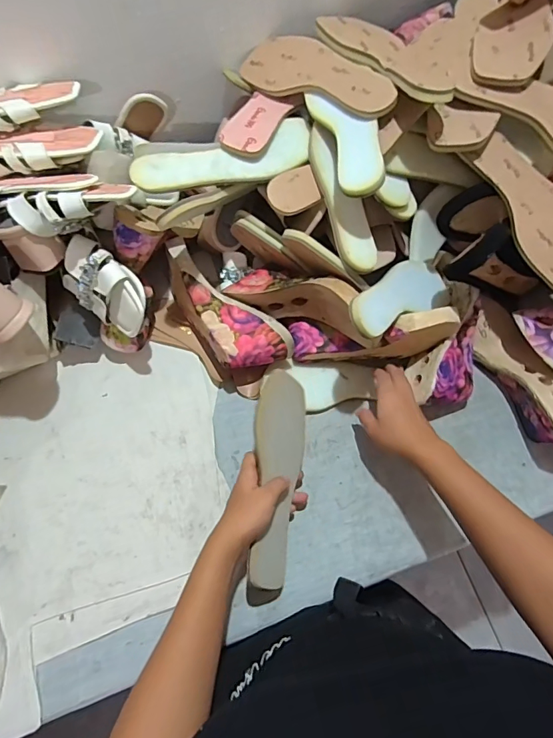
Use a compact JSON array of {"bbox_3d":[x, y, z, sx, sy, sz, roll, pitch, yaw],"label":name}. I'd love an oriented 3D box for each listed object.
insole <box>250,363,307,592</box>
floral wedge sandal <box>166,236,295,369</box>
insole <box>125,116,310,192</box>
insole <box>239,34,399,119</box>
[{"bbox_3d":[0.006,0.124,0.521,0.073,0.012,0.237,15,72,-38],"label":"insole"},{"bbox_3d":[-0.074,-0.081,0.610,0.093,0.087,0.210,-33,72,-14],"label":"floral wedge sandal"},{"bbox_3d":[-0.059,-0.256,0.547,0.230,0.011,0.072,-20,76,-14],"label":"insole"},{"bbox_3d":[0.050,-0.368,0.556,0.238,0.009,0.083,39,93,28],"label":"insole"}]

